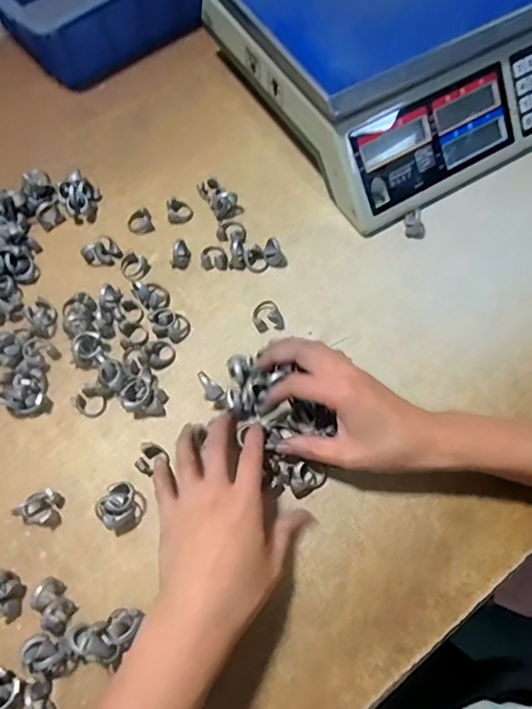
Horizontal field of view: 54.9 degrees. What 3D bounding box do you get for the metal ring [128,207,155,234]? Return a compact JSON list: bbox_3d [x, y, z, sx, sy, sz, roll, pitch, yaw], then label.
[{"bbox_3d":[-0.121,-0.127,0.490,0.023,0.011,0.022,0,65,1],"label":"metal ring"}]

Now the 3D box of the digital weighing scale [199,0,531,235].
[{"bbox_3d":[0.131,-0.309,0.518,0.295,0.115,0.295,-29,68,-12],"label":"digital weighing scale"}]

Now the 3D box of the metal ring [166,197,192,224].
[{"bbox_3d":[-0.083,-0.139,0.492,0.023,0.012,0.024,0,65,1],"label":"metal ring"}]

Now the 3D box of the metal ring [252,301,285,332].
[{"bbox_3d":[0.001,-0.034,0.443,0.025,0.018,0.026,0,65,1],"label":"metal ring"}]

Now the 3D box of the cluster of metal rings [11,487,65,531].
[{"bbox_3d":[-0.165,0.113,0.378,0.029,0.016,0.027,21,67,11],"label":"cluster of metal rings"}]

